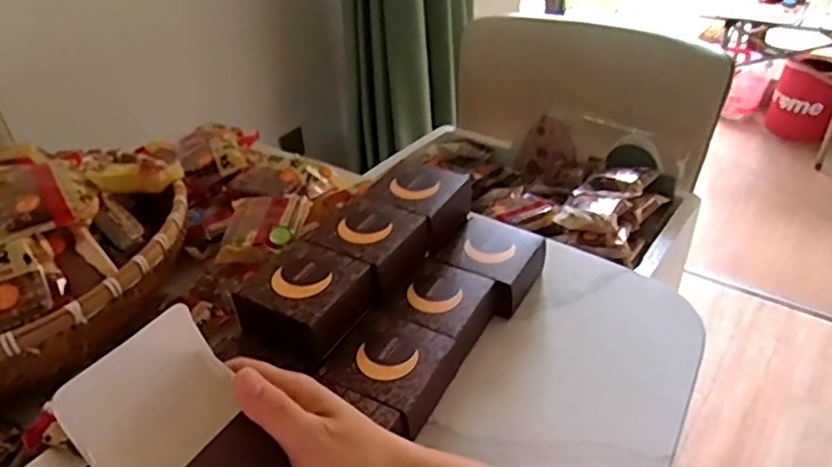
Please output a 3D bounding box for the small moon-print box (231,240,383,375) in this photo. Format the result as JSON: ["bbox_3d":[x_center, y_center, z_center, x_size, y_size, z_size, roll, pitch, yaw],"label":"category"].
[{"bbox_3d":[-0.094,0.061,0.547,0.099,0.056,0.094,15,40,25],"label":"small moon-print box"}]

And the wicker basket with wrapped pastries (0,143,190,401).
[{"bbox_3d":[-0.390,0.016,0.582,0.346,0.113,0.293,-19,38,-19],"label":"wicker basket with wrapped pastries"}]

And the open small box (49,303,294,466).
[{"bbox_3d":[-0.097,0.143,0.349,0.050,0.200,0.092,-15,26,35],"label":"open small box"}]

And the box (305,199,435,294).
[{"bbox_3d":[-0.042,0.012,0.601,0.091,0.045,0.095,14,40,24],"label":"box"}]

